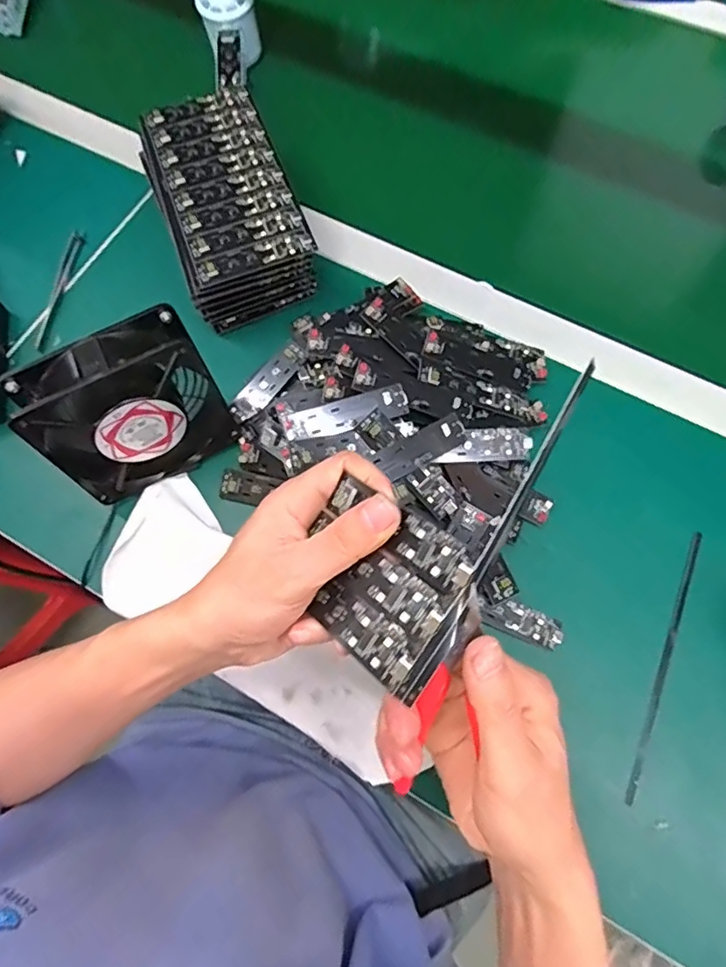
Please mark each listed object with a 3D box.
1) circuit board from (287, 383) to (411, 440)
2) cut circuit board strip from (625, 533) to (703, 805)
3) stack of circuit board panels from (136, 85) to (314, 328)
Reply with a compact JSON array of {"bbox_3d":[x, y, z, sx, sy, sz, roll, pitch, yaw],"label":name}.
[{"bbox_3d":[-0.011,-0.051,0.401,0.088,0.005,0.023,-17,80,-1],"label":"circuit board"},{"bbox_3d":[0.211,0.122,0.384,0.005,0.006,0.191,23,74,9],"label":"cut circuit board strip"},{"bbox_3d":[-0.117,-0.239,0.485,0.105,0.069,0.186,-21,73,-5],"label":"stack of circuit board panels"}]

